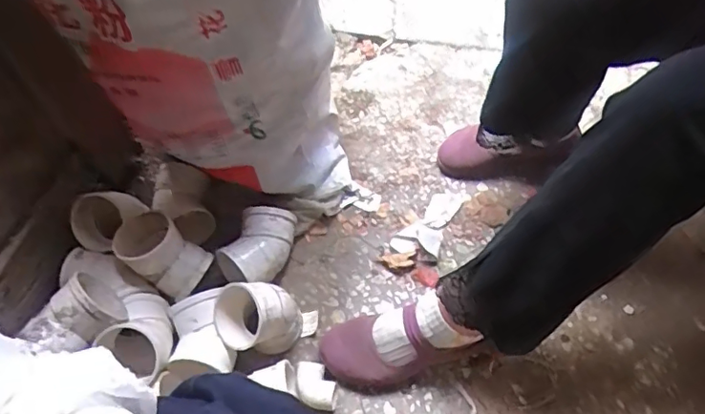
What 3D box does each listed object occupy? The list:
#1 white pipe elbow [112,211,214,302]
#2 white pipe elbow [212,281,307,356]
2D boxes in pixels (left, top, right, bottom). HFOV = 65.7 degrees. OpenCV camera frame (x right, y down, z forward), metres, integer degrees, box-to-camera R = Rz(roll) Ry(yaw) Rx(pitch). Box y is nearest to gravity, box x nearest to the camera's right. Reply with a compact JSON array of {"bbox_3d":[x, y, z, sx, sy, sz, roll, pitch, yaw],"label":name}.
[{"bbox_3d":[-0.255,0.063,0.729,0.108,0.070,0.073,24,61,19],"label":"white pipe elbow"},{"bbox_3d":[-0.121,0.145,0.712,0.108,0.105,0.079,-24,58,-11],"label":"white pipe elbow"}]

